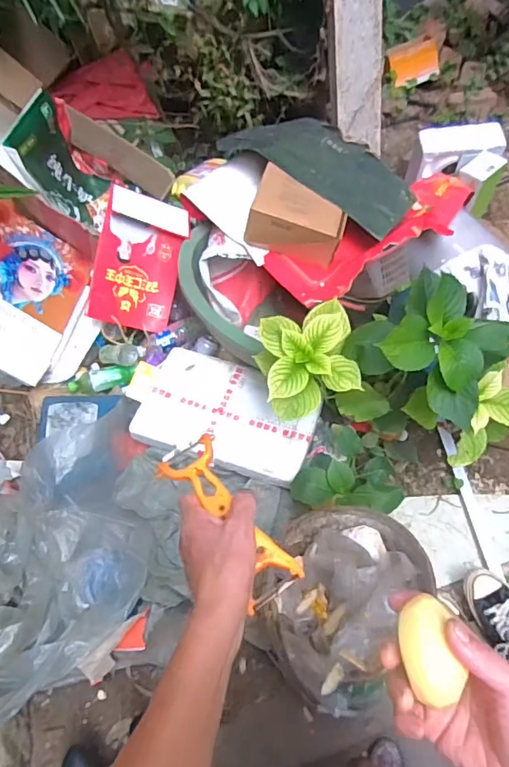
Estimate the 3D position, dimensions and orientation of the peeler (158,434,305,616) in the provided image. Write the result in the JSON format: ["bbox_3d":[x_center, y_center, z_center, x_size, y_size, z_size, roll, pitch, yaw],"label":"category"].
[{"bbox_3d":[-0.026,0.121,0.486,0.072,0.023,0.172,-36,60,-18],"label":"peeler"}]

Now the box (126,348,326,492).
[{"bbox_3d":[-0.071,0.078,1.351,0.456,0.049,0.282,17,60,14],"label":"box"}]

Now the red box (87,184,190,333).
[{"bbox_3d":[-0.328,-0.346,1.473,0.235,0.056,0.369,11,97,-26],"label":"red box"}]

